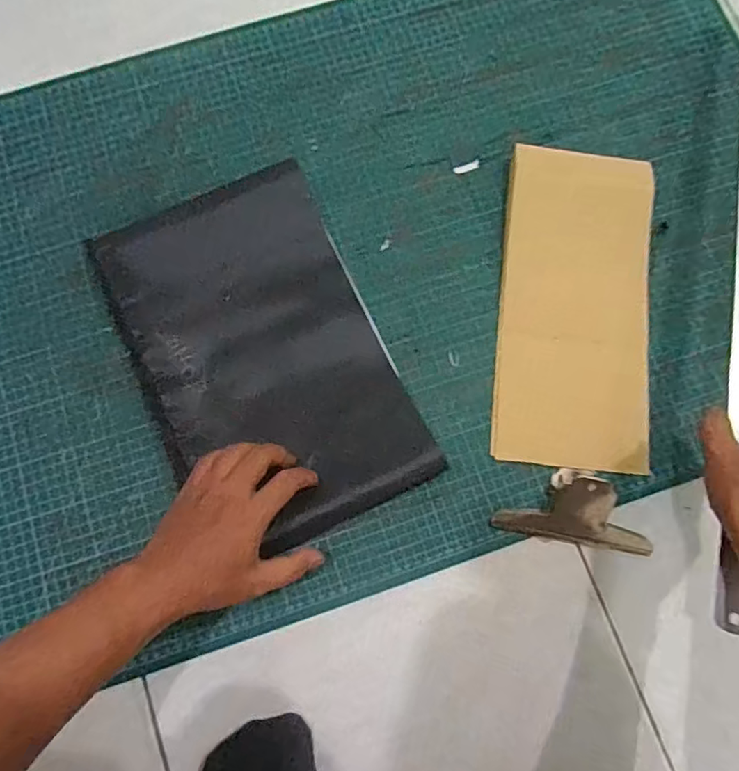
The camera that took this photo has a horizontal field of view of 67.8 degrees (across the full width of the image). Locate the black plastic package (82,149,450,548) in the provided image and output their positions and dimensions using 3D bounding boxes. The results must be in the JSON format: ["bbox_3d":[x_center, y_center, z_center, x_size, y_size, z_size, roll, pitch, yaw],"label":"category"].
[{"bbox_3d":[-0.101,-0.031,0.519,0.217,0.026,0.342,-25,80,-4],"label":"black plastic package"}]

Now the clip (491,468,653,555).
[{"bbox_3d":[0.185,0.108,0.490,0.134,0.032,0.065,9,79,2],"label":"clip"}]

